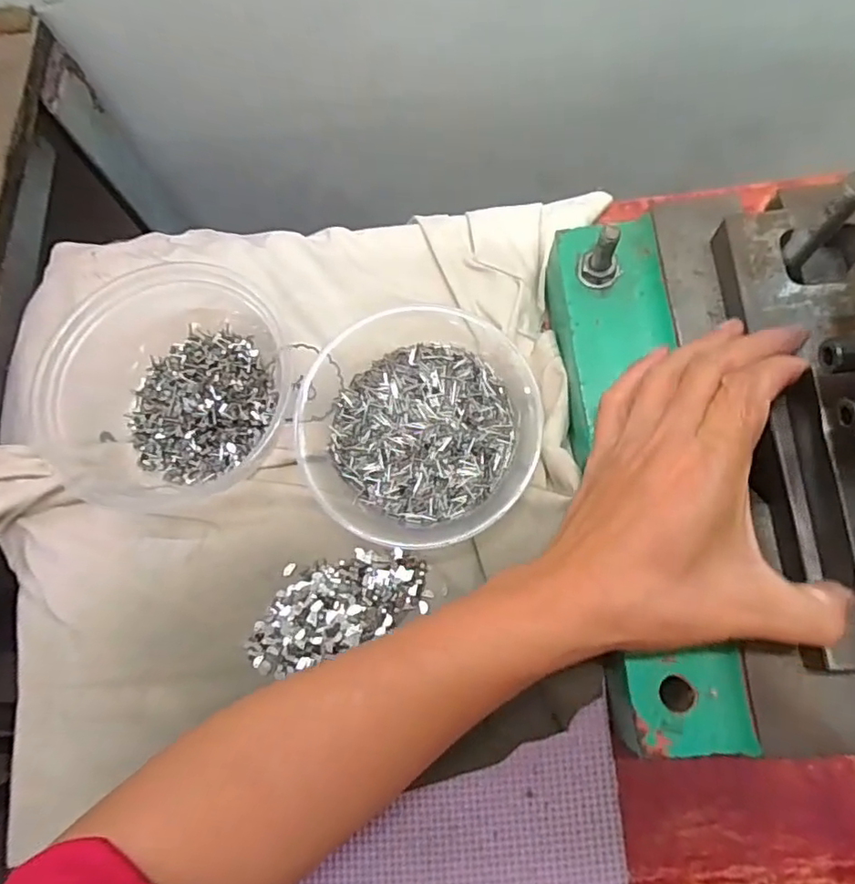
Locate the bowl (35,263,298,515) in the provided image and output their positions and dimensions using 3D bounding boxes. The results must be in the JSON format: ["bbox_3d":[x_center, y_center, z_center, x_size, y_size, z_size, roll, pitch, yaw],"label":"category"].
[{"bbox_3d":[-0.143,-0.045,0.341,0.139,0.046,0.158,1,76,4],"label":"bowl"}]

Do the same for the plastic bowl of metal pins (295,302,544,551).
[{"bbox_3d":[-0.004,-0.009,0.324,0.121,0.046,0.123,-1,76,4],"label":"plastic bowl of metal pins"}]

